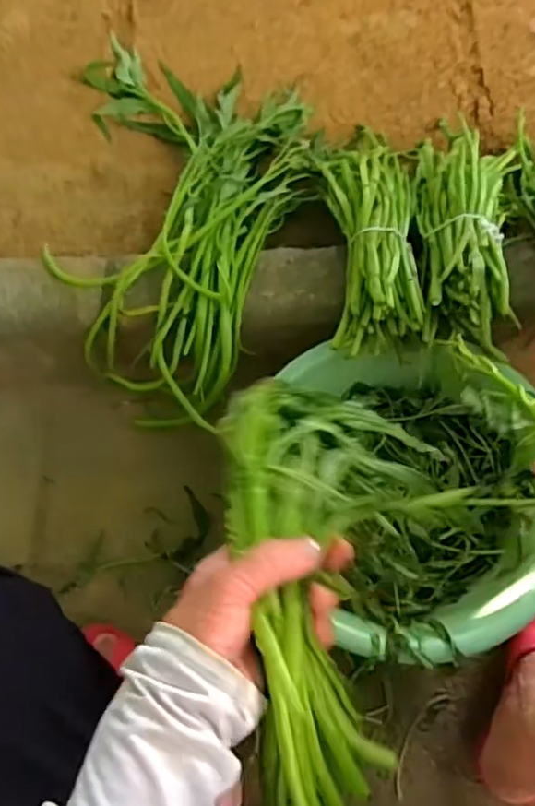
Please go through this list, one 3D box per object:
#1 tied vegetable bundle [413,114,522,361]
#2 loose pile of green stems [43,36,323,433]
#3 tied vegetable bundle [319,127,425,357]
[{"bbox_3d":[0.222,-0.193,0.691,0.109,0.079,0.260,4,68,4],"label":"tied vegetable bundle"},{"bbox_3d":[-0.097,-0.277,0.800,0.312,0.101,0.574,-4,69,1],"label":"loose pile of green stems"},{"bbox_3d":[0.116,-0.198,0.705,0.099,0.068,0.297,-2,68,1],"label":"tied vegetable bundle"}]

